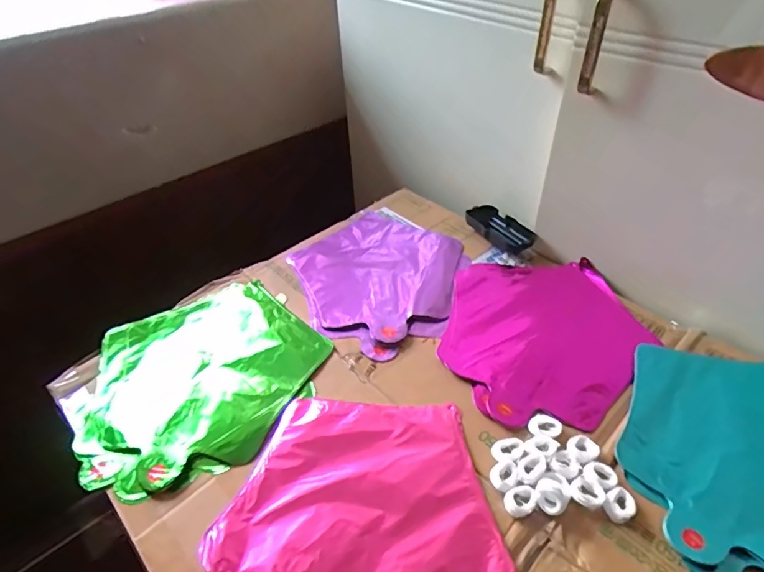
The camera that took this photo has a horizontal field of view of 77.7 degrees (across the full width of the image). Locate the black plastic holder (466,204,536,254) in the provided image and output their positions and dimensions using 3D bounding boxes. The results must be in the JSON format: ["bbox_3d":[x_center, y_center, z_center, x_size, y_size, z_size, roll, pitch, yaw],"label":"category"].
[{"bbox_3d":[0.172,-0.082,0.688,0.061,0.021,0.109,-18,45,-18],"label":"black plastic holder"}]

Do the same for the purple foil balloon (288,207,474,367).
[{"bbox_3d":[-0.005,-0.018,0.630,0.230,0.007,0.235,23,47,25],"label":"purple foil balloon"}]

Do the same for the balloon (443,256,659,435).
[{"bbox_3d":[0.187,0.053,0.547,0.220,0.004,0.241,4,42,6],"label":"balloon"}]

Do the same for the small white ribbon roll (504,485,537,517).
[{"bbox_3d":[0.117,0.181,0.400,0.027,0.011,0.022,-17,44,-16],"label":"small white ribbon roll"}]

